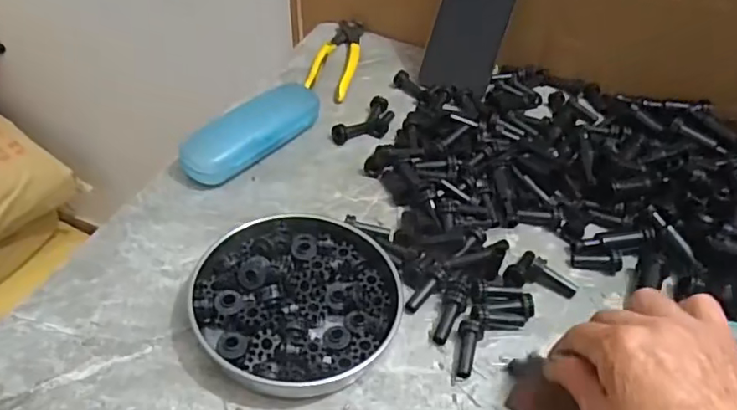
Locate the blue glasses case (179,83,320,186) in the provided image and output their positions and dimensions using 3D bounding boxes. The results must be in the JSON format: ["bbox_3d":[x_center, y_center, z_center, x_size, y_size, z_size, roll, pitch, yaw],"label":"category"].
[{"bbox_3d":[-0.103,-0.069,0.521,0.045,0.029,0.143,31,49,23],"label":"blue glasses case"}]

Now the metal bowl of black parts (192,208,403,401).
[{"bbox_3d":[-0.048,0.062,0.398,0.133,0.027,0.136,4,44,-4],"label":"metal bowl of black parts"}]

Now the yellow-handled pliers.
[{"bbox_3d":[-0.032,-0.167,0.651,0.043,0.019,0.159,11,44,3],"label":"yellow-handled pliers"}]

